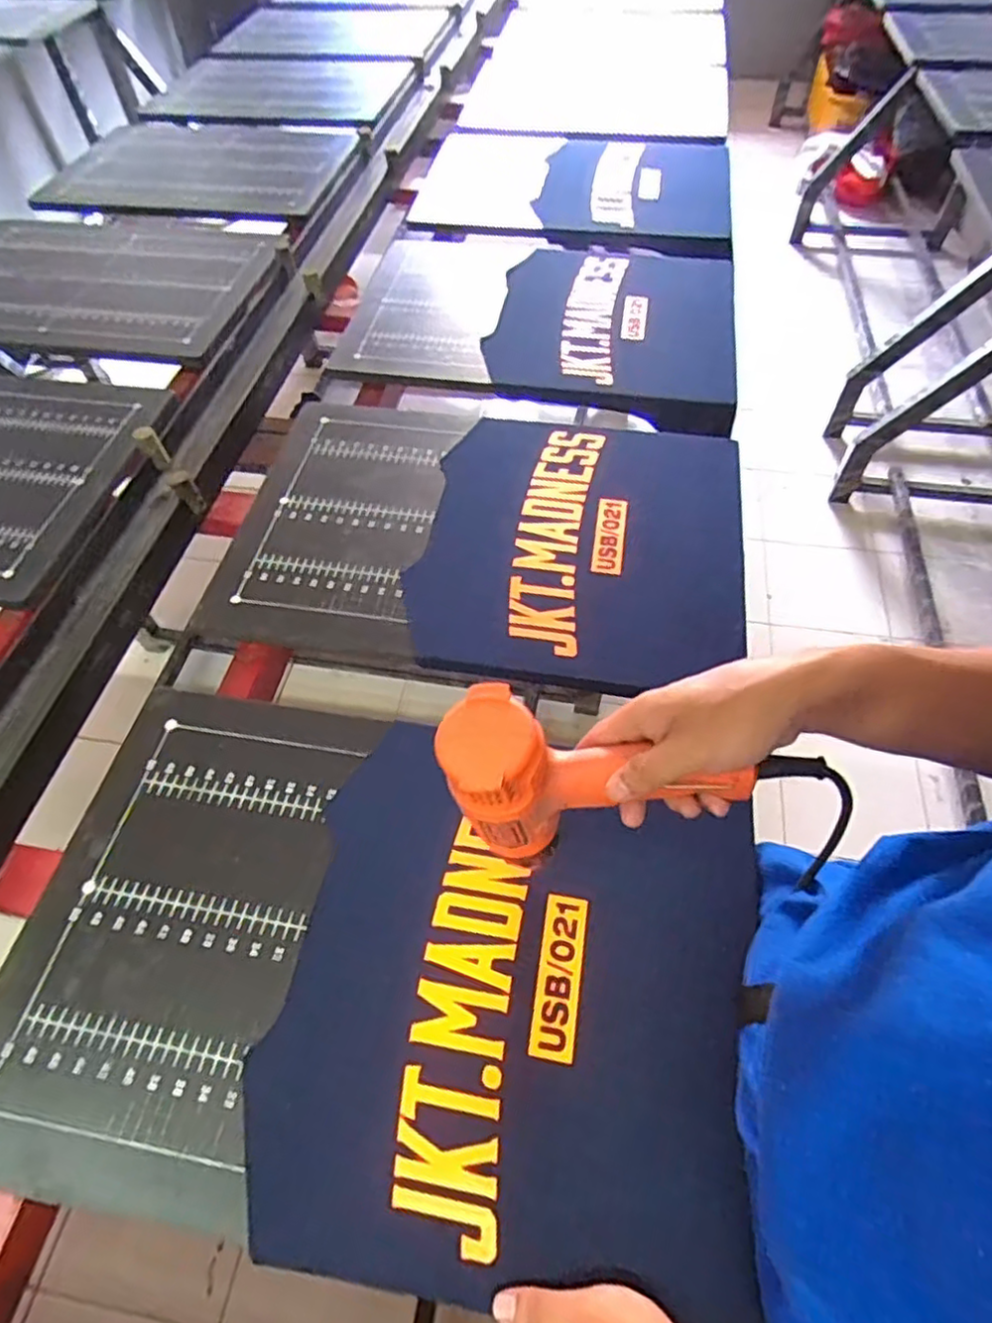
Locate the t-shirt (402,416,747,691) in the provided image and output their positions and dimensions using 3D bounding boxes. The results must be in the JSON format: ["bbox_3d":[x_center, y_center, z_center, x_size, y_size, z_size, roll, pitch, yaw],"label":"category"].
[{"bbox_3d":[0.103,-0.147,0.774,0.359,0.018,0.389,7,56,8],"label":"t-shirt"}]

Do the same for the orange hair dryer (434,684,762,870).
[{"bbox_3d":[0.058,0.075,0.414,0.177,0.111,0.069,2,56,4],"label":"orange hair dryer"}]

